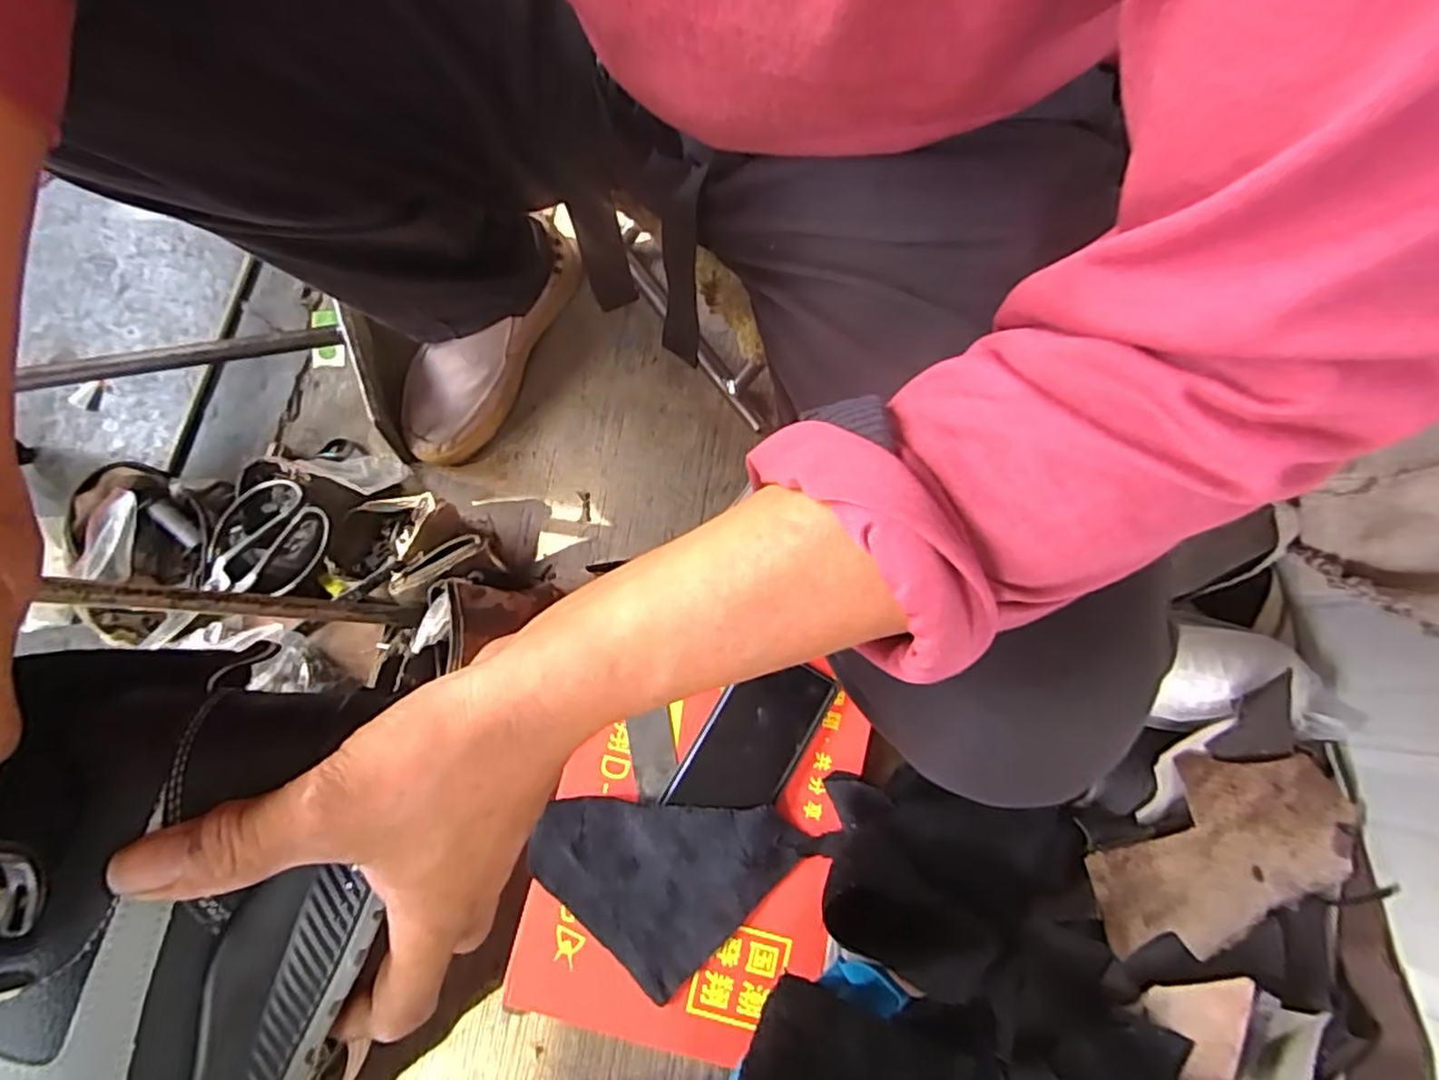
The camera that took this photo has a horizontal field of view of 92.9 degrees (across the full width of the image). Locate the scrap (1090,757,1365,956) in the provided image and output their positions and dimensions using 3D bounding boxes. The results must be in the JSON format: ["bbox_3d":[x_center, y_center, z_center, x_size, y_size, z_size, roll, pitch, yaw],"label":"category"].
[{"bbox_3d":[0.324,0.200,0.447,0.177,0.017,0.093,-26,80,-6],"label":"scrap"}]

